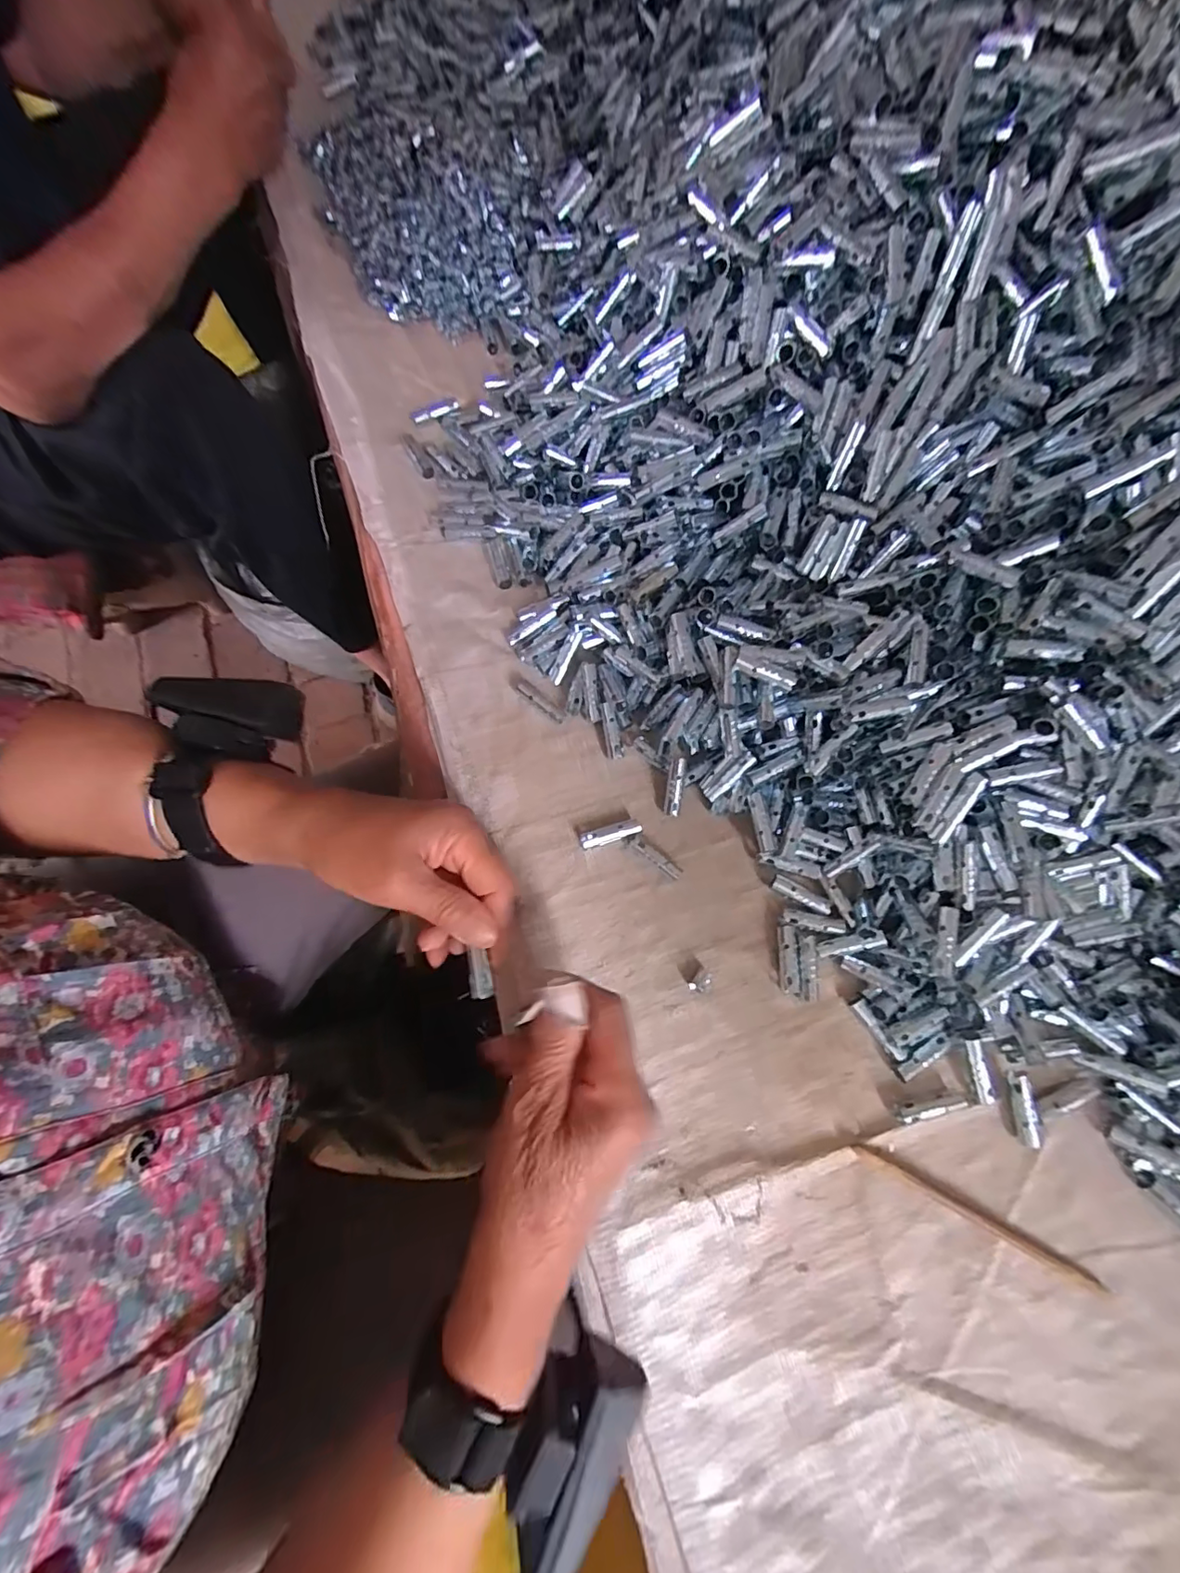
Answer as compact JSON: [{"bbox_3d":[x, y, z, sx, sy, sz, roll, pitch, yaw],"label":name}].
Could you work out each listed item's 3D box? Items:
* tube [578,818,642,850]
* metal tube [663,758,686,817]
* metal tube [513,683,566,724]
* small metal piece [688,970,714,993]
[{"bbox_3d":[0.014,0.031,0.359,0.041,0.008,0.010,-16,74,-6],"label":"tube"},{"bbox_3d":[0.056,0.001,0.364,0.010,0.009,0.039,7,104,1],"label":"metal tube"},{"bbox_3d":[-0.035,-0.058,0.380,0.041,0.007,0.008,36,76,10],"label":"metal tube"},{"bbox_3d":[0.068,0.119,0.335,0.015,0.009,0.011,-43,78,-13],"label":"small metal piece"}]

